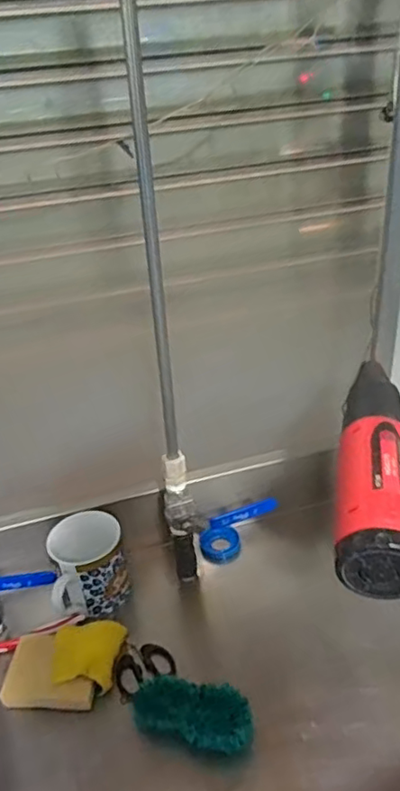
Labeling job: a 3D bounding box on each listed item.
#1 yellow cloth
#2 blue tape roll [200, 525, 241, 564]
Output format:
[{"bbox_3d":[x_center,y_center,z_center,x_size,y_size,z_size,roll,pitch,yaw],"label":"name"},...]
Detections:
[{"bbox_3d":[-0.124,0.292,0.660,0.074,0.057,0.068,-3,32,2],"label":"yellow cloth"},{"bbox_3d":[0.028,0.207,0.810,0.054,0.023,0.048,-3,32,2],"label":"blue tape roll"}]

